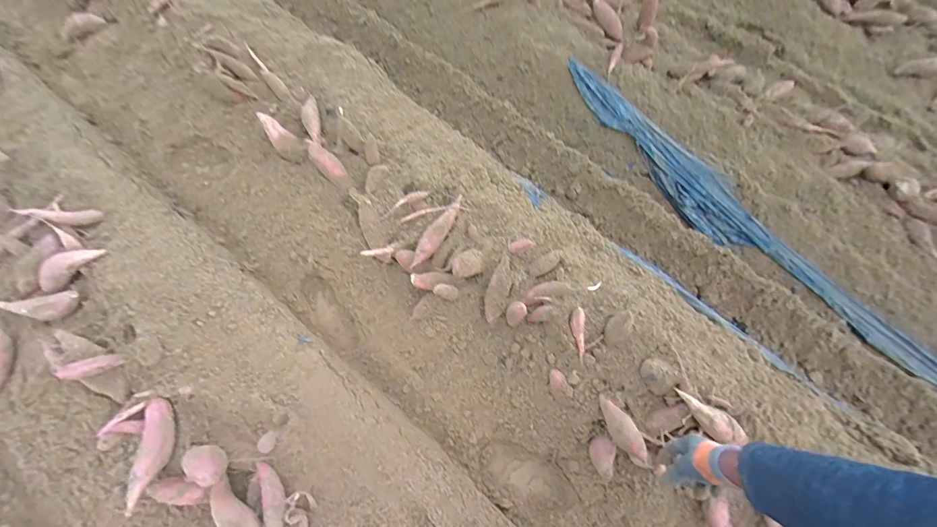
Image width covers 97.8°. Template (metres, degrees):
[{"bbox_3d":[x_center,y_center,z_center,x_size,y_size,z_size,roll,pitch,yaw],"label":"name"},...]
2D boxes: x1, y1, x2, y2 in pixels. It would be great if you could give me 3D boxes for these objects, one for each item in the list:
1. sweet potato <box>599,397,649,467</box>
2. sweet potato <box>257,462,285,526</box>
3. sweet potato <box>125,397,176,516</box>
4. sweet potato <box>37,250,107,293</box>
[{"bbox_3d":[0.398,0.425,1.069,0.070,0.071,0.209,-10,31,-7],"label":"sweet potato"},{"bbox_3d":[-0.464,0.614,0.995,0.061,0.050,0.268,-23,68,-11],"label":"sweet potato"},{"bbox_3d":[-0.800,0.470,1.029,0.074,0.054,0.271,-10,50,-7],"label":"sweet potato"},{"bbox_3d":[-1.187,0.010,1.213,0.189,0.078,0.058,-41,72,-17],"label":"sweet potato"}]

